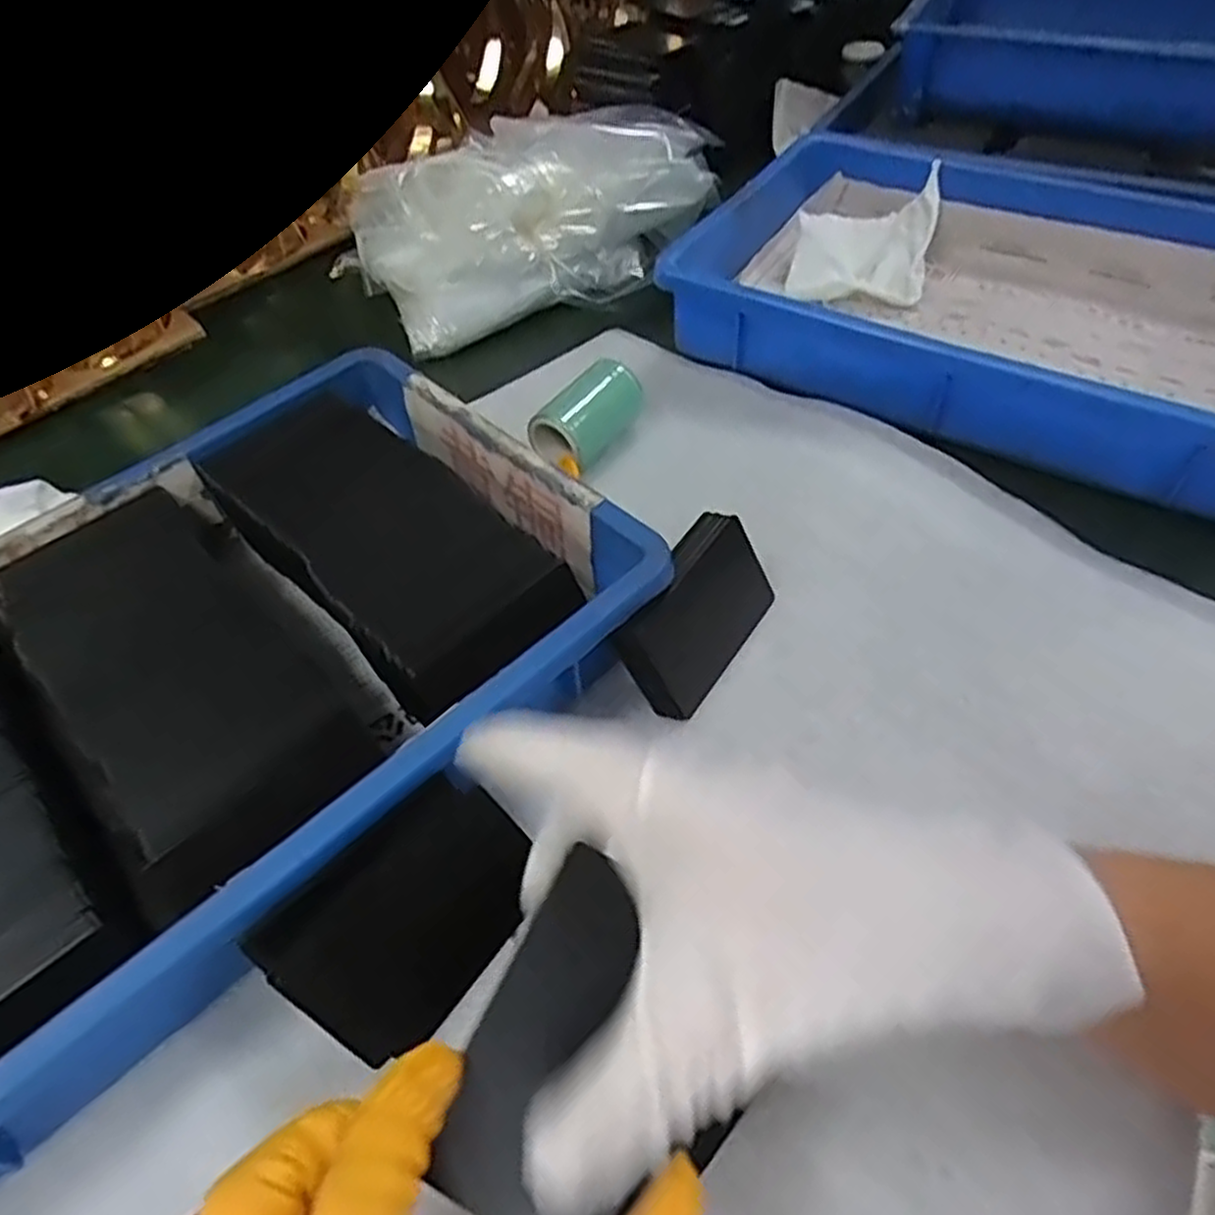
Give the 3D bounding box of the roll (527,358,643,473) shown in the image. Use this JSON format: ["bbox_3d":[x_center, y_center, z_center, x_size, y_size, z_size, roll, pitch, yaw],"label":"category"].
[{"bbox_3d":[-0.011,-0.113,0.458,0.032,0.037,0.064,35,59,26],"label":"roll"}]

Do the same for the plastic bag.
[{"bbox_3d":[-0.056,-0.282,0.554,0.259,0.093,0.153,-8,51,-5],"label":"plastic bag"}]

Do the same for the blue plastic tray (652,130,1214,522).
[{"bbox_3d":[0.244,-0.195,0.489,0.353,0.065,0.236,26,56,21],"label":"blue plastic tray"}]

